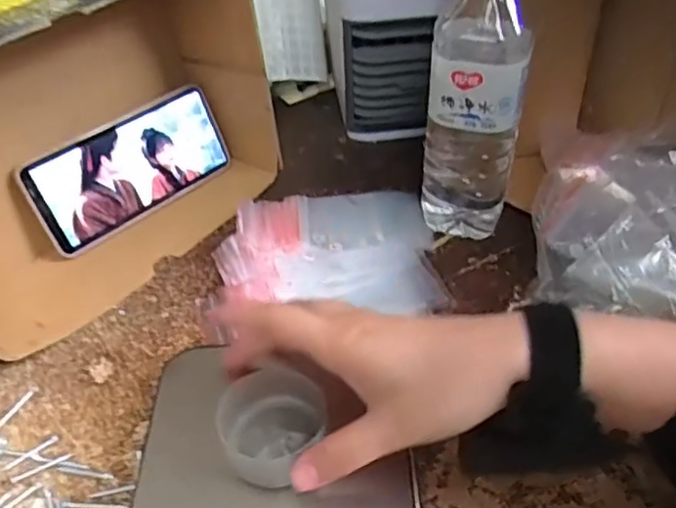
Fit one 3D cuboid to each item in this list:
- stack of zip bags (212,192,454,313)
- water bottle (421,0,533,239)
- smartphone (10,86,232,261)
[{"bbox_3d":[-0.007,-0.008,0.481,0.158,0.028,0.132,-4,44,-2],"label":"stack of zip bags"},{"bbox_3d":[0.093,-0.103,0.436,0.063,0.211,0.066,9,45,11],"label":"water bottle"},{"bbox_3d":[-0.162,-0.071,0.510,0.164,0.078,0.005,-38,33,-30],"label":"smartphone"}]

